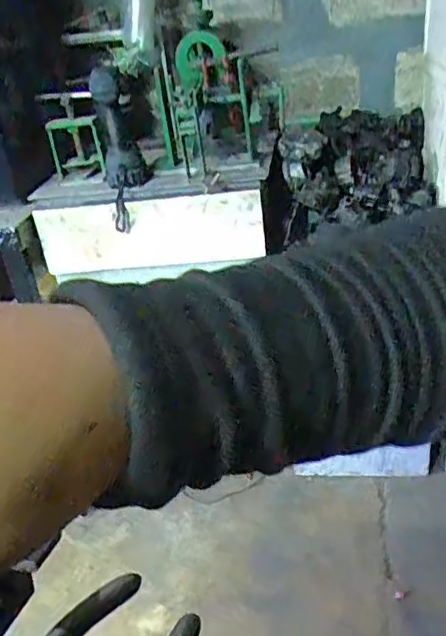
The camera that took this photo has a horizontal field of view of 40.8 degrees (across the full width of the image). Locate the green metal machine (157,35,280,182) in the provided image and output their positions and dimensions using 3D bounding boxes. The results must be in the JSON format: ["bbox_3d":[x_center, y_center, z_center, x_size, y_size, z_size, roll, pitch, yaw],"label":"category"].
[{"bbox_3d":[-0.009,-0.484,1.320,0.259,0.230,0.321,-7,29,1],"label":"green metal machine"}]

